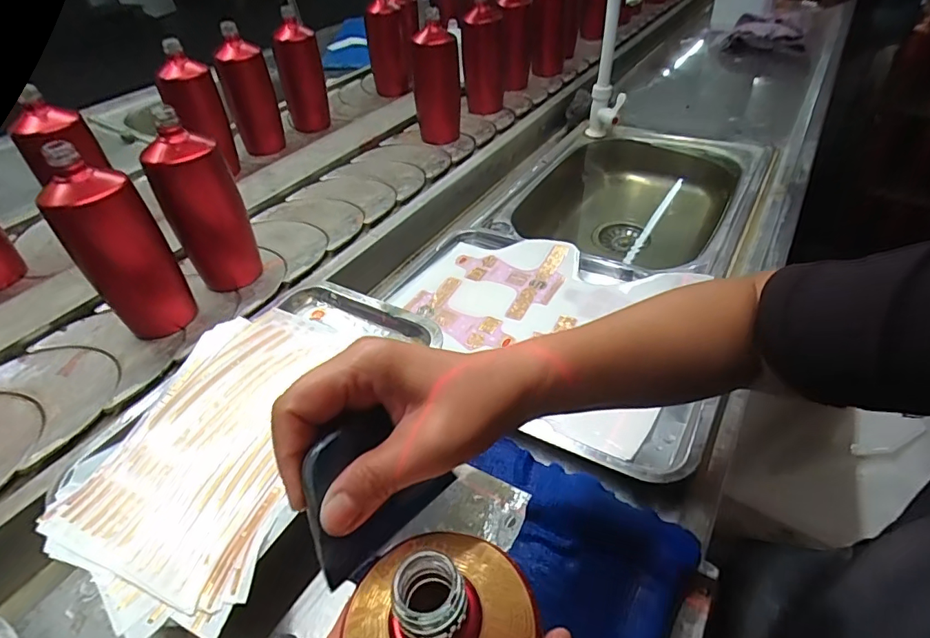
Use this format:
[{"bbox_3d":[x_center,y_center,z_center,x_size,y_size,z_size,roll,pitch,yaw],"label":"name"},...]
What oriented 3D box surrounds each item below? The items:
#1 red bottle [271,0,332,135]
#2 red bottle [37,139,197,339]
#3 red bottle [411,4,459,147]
[{"bbox_3d":[-0.322,-0.477,0.982,0.077,0.212,0.069,-13,46,-14],"label":"red bottle"},{"bbox_3d":[-0.361,-0.069,0.524,0.081,0.197,0.067,-33,54,-31],"label":"red bottle"},{"bbox_3d":[-0.052,-0.439,0.904,0.080,0.189,0.069,-2,44,-4],"label":"red bottle"}]

